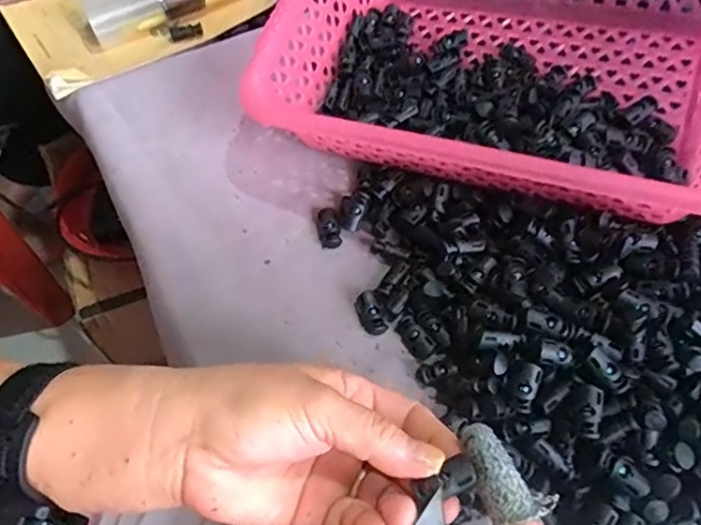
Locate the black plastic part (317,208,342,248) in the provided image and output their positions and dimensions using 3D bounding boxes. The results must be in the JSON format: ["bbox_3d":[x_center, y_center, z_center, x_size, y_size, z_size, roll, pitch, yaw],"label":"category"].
[{"bbox_3d":[-0.015,-0.023,0.391,0.014,0.010,0.026,-9,62,-6],"label":"black plastic part"}]

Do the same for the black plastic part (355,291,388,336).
[{"bbox_3d":[0.013,0.032,0.359,0.014,0.013,0.027,-21,64,-12],"label":"black plastic part"}]

